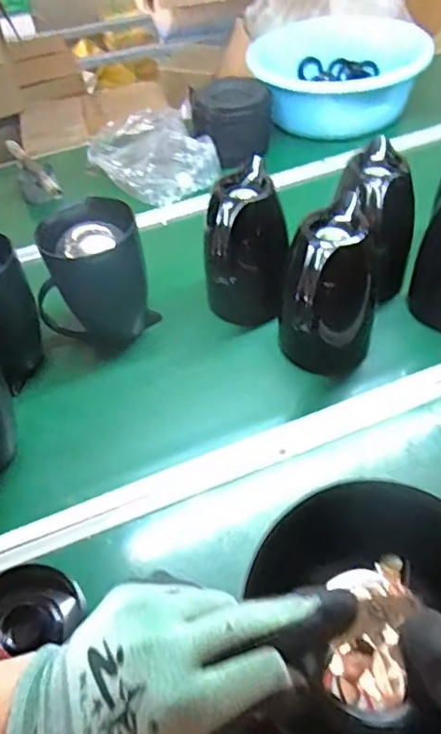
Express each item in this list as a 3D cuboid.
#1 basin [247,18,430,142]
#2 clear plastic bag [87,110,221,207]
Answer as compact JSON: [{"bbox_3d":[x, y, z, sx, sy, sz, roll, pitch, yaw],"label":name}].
[{"bbox_3d":[0.260,-0.656,1.258,0.372,0.119,0.402,-3,48,3],"label":"basin"},{"bbox_3d":[-0.139,-0.425,1.130,0.220,0.080,0.287,-19,49,-11],"label":"clear plastic bag"}]

